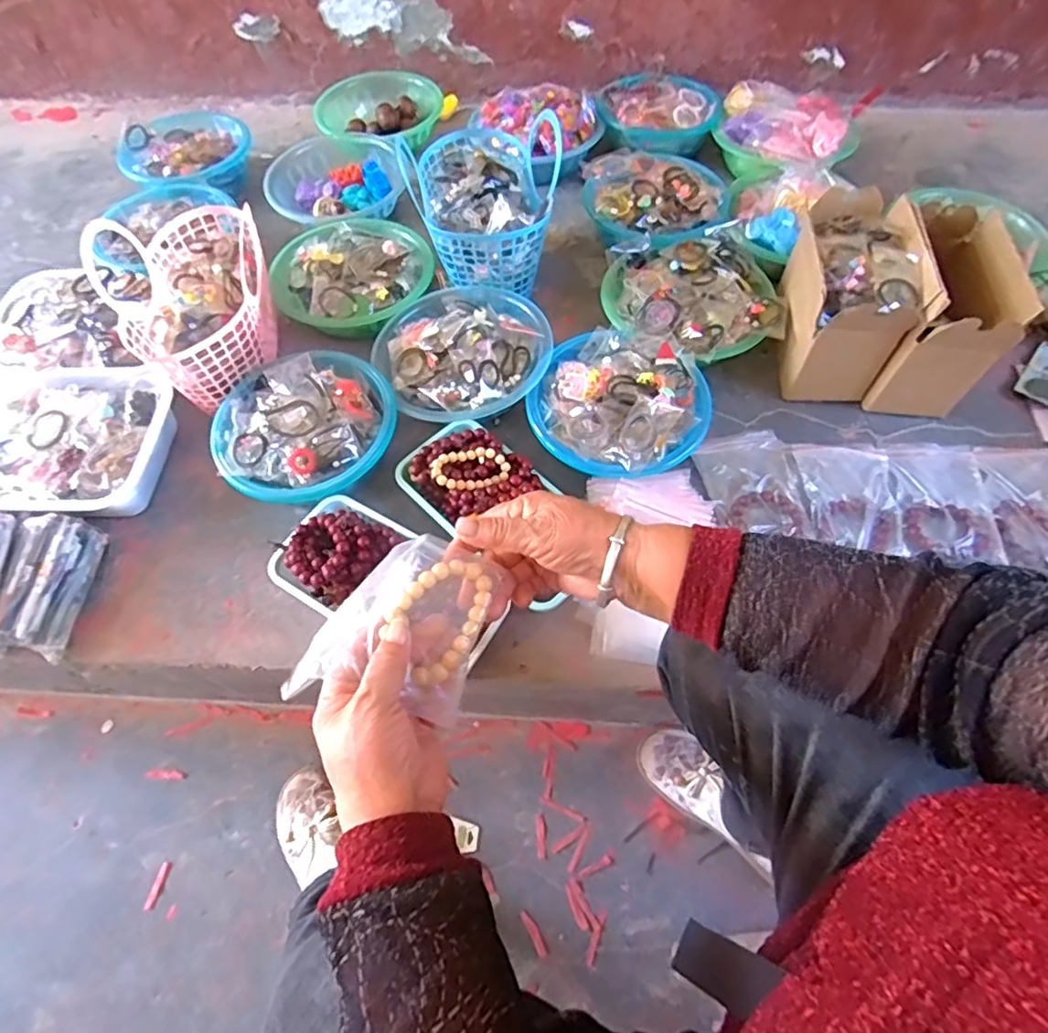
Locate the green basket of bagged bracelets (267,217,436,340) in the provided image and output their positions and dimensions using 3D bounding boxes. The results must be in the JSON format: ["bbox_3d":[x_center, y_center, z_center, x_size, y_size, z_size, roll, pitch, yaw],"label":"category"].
[{"bbox_3d":[-0.257,-0.365,0.922,0.232,0.074,0.214,-10,60,-4],"label":"green basket of bagged bracelets"}]

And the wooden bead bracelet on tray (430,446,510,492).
[{"bbox_3d":[-0.062,-0.055,0.703,0.089,0.020,0.055,-16,61,-8],"label":"wooden bead bracelet on tray"}]

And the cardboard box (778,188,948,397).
[{"bbox_3d":[0.420,-0.291,0.806,0.128,0.166,0.211,4,60,4],"label":"cardboard box"}]

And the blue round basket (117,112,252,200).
[{"bbox_3d":[-0.610,-0.652,1.109,0.203,0.076,0.230,3,60,3],"label":"blue round basket"}]

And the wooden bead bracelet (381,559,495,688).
[{"bbox_3d":[-0.054,0.062,0.390,0.052,0.018,0.082,28,64,16],"label":"wooden bead bracelet"}]

